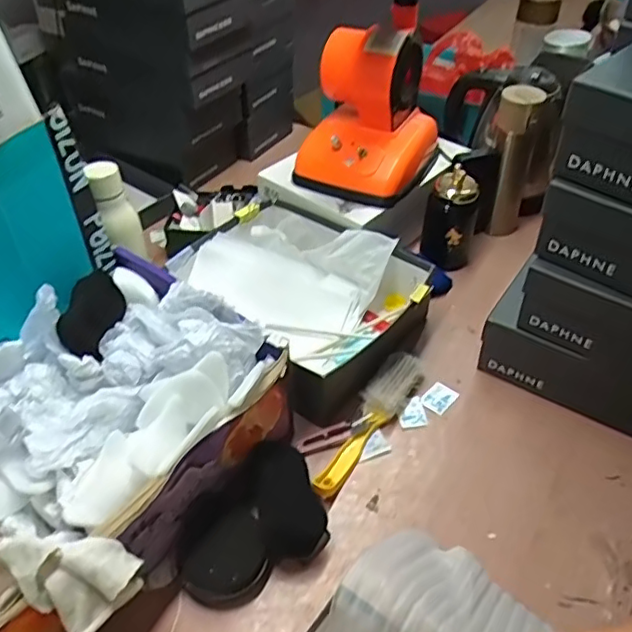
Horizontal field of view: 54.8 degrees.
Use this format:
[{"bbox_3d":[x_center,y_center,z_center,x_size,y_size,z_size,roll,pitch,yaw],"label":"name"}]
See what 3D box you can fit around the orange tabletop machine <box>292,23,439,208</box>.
[{"bbox_3d":[0.078,-0.308,0.916,0.183,0.197,0.181,18,47,18],"label":"orange tabletop machine"}]

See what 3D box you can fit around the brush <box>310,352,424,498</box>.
[{"bbox_3d":[0.063,0.130,0.746,0.052,0.036,0.225,24,49,23],"label":"brush"}]

